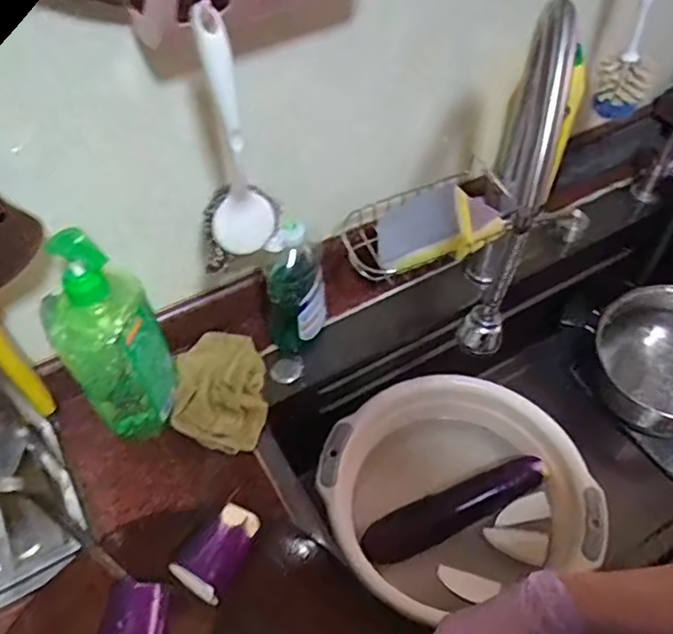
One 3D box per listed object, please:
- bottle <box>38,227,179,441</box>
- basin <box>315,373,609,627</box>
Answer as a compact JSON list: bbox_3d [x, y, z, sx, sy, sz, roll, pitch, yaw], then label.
[{"bbox_3d":[-0.209,0.027,0.574,0.089,0.247,0.064,-20,54,-15],"label":"bottle"},{"bbox_3d":[0.137,0.222,0.755,0.298,0.136,0.245,-14,53,-11],"label":"basin"}]

